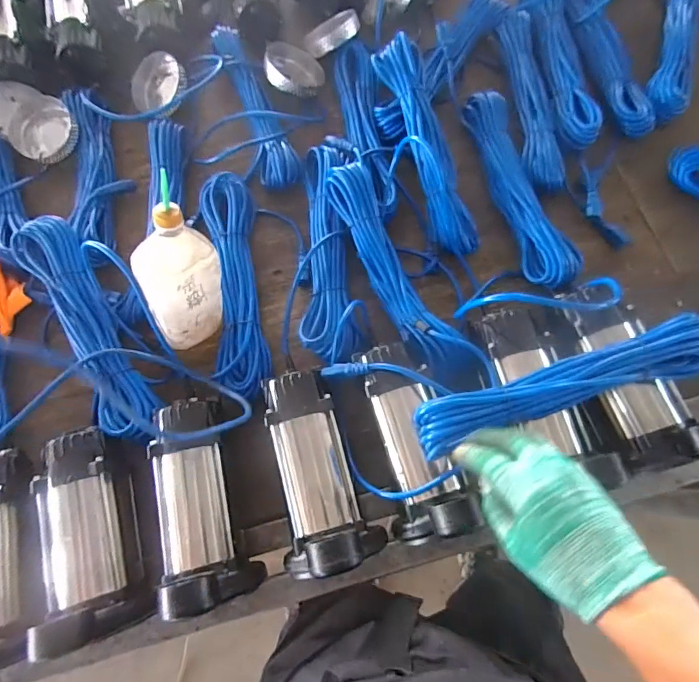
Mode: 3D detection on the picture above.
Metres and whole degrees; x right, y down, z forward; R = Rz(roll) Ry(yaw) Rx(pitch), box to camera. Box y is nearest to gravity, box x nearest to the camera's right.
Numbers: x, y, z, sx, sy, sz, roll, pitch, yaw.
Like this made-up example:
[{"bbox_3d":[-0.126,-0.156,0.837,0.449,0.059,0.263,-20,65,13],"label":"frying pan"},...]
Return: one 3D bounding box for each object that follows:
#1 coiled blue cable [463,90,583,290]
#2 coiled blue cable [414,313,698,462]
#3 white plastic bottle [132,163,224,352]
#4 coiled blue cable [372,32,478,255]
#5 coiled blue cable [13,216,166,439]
[{"bbox_3d":[0.271,-0.243,0.687,0.087,0.030,0.349,-13,72,-2],"label":"coiled blue cable"},{"bbox_3d":[0.247,0.048,0.498,0.351,0.038,0.058,-18,72,-3],"label":"coiled blue cable"},{"bbox_3d":[-0.216,-0.092,0.556,0.085,0.235,0.078,10,42,6],"label":"white plastic bottle"},{"bbox_3d":[0.122,-0.298,0.675,0.067,0.035,0.347,-16,85,-3],"label":"coiled blue cable"},{"bbox_3d":[-0.351,-0.027,0.600,0.110,0.076,0.338,-32,74,-7],"label":"coiled blue cable"}]

